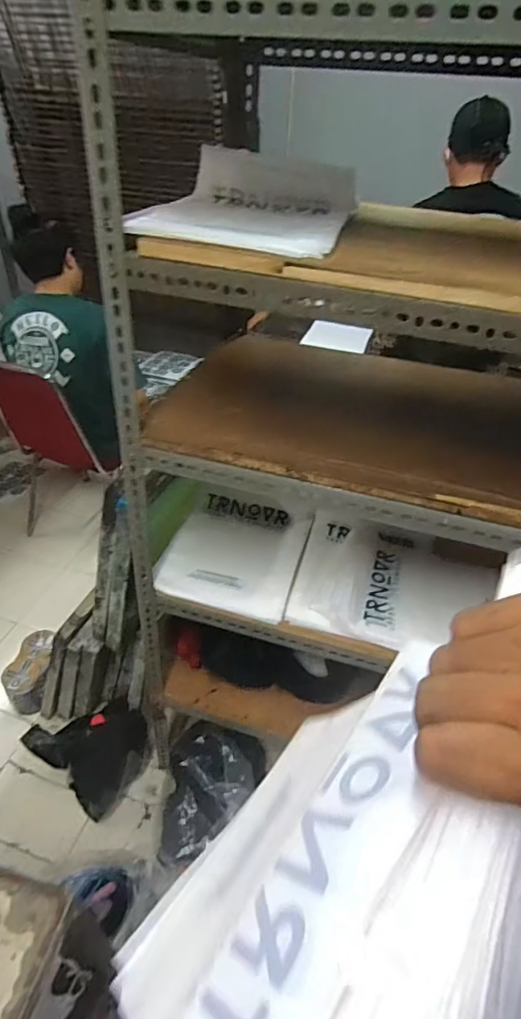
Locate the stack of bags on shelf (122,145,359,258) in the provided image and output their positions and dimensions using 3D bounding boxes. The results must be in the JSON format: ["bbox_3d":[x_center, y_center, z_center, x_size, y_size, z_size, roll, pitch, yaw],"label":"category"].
[{"bbox_3d":[-0.011,-0.434,0.704,0.262,0.070,0.364,10,39,9],"label":"stack of bags on shelf"}]

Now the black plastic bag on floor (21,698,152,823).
[{"bbox_3d":[-0.419,0.649,1.342,0.151,0.310,0.264,32,47,31],"label":"black plastic bag on floor"}]

